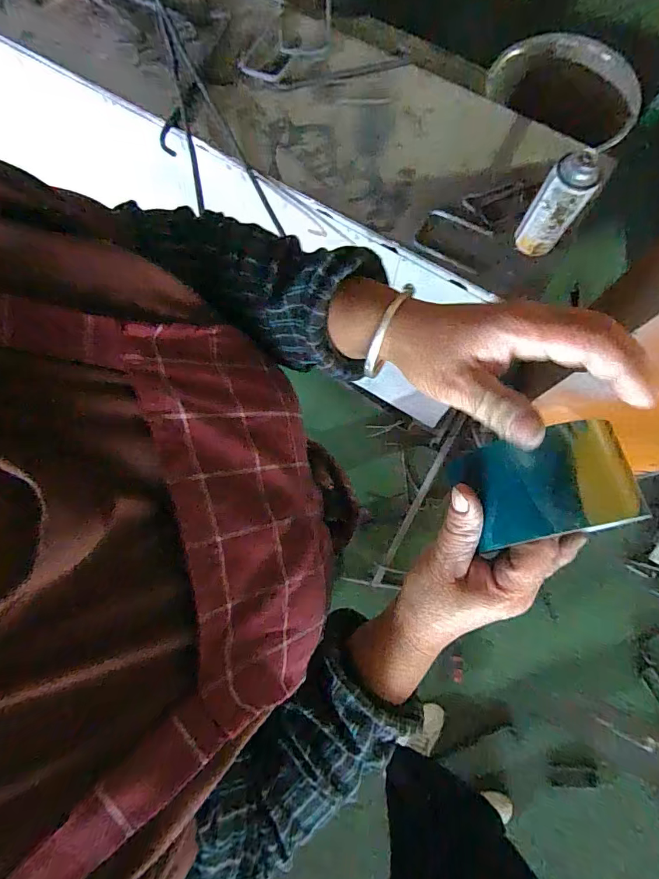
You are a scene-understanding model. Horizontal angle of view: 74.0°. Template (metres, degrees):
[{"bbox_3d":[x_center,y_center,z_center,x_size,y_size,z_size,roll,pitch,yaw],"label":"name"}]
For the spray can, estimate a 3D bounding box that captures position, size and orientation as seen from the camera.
[{"bbox_3d":[0.304,-0.314,0.601,0.064,0.146,0.053,29,79,7],"label":"spray can"}]

